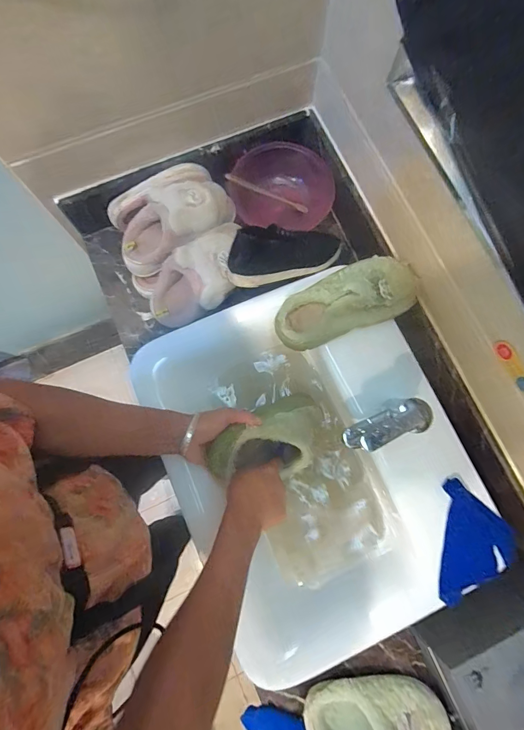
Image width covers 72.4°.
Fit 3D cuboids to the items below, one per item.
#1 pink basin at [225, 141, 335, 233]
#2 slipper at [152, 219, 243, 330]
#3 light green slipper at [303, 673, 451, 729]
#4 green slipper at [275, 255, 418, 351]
[{"bbox_3d":[0.037,-0.352,0.721,0.201,0.078,0.150,8,79,0],"label":"pink basin"},{"bbox_3d":[-0.112,-0.145,0.620,0.190,0.101,0.110,-28,81,-7],"label":"slipper"},{"bbox_3d":[0.172,0.524,0.523,0.211,0.059,0.097,7,79,0],"label":"light green slipper"},{"bbox_3d":[0.134,-0.103,0.571,0.237,0.071,0.103,-20,80,-5],"label":"green slipper"}]

